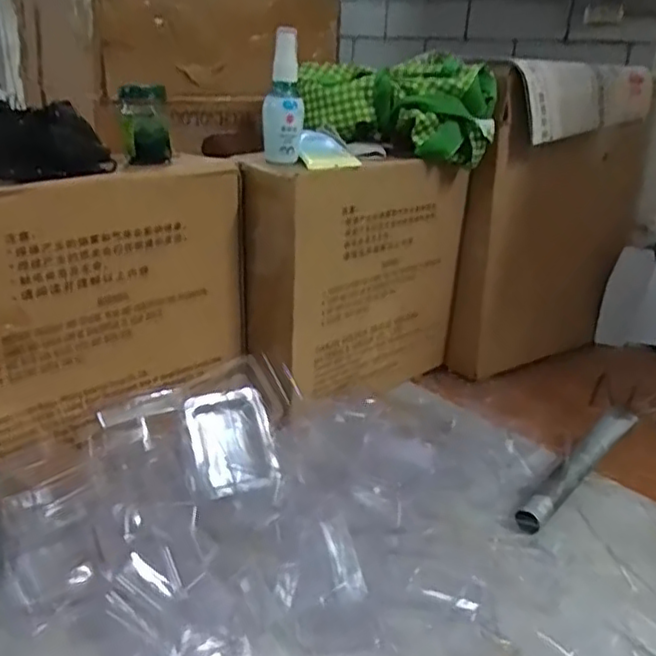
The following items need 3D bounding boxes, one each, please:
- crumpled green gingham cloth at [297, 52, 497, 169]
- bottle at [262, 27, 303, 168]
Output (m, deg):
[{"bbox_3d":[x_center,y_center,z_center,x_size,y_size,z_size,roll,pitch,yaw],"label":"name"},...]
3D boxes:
[{"bbox_3d":[0.075,-0.247,0.744,0.217,0.095,0.088,11,23,17],"label":"crumpled green gingham cloth"},{"bbox_3d":[-0.042,-0.218,0.633,0.038,0.117,0.028,2,22,-4],"label":"bottle"}]

